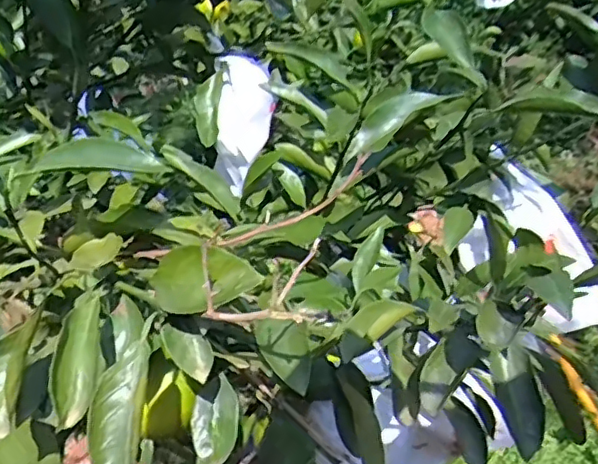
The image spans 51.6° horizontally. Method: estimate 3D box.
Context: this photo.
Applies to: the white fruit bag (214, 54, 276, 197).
[{"bbox_3d":[-0.055,-0.113,0.652,0.064,0.133,0.060,-8,16,-12],"label":"white fruit bag"}]

